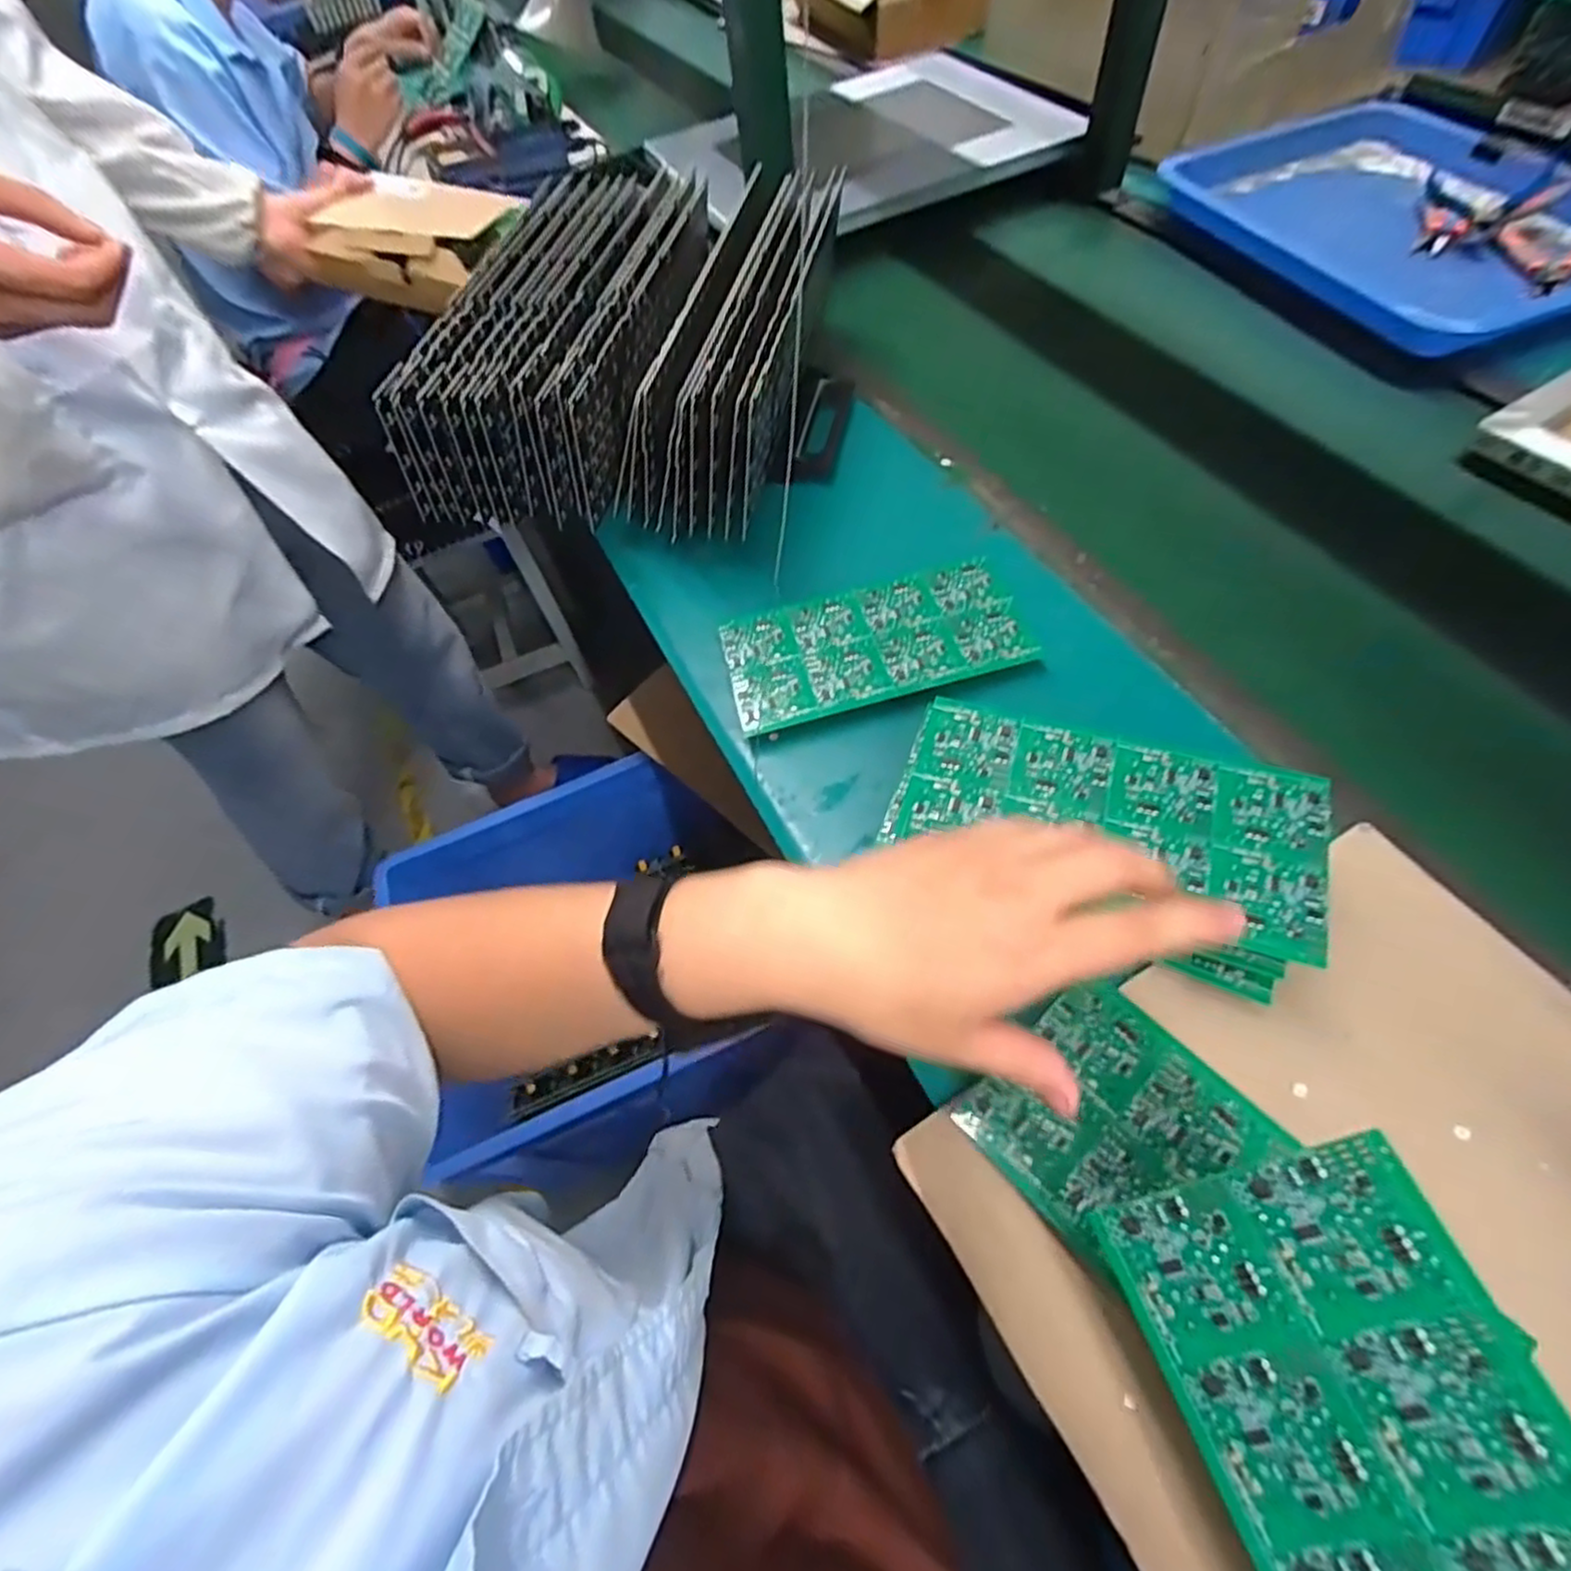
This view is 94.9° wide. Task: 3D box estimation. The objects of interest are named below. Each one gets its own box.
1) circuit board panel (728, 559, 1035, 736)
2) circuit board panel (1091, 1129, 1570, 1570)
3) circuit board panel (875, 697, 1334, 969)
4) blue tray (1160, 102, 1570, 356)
[{"bbox_3d":[0.066,-0.108,0.544,0.217,0.005,0.106,-13,60,0],"label":"circuit board panel"},{"bbox_3d":[0.208,0.242,0.240,0.113,0.004,0.207,-33,63,23],"label":"circuit board panel"},{"bbox_3d":[0.181,0.015,0.414,0.226,0.008,0.105,16,63,16],"label":"circuit board panel"},{"bbox_3d":[0.644,-0.588,0.745,0.321,0.064,0.415,-17,56,-10],"label":"blue tray"}]

